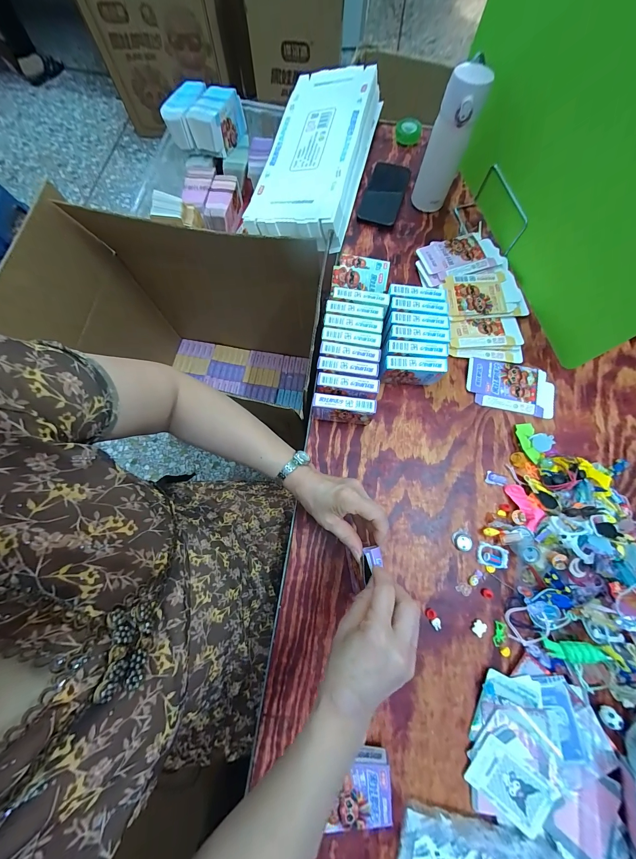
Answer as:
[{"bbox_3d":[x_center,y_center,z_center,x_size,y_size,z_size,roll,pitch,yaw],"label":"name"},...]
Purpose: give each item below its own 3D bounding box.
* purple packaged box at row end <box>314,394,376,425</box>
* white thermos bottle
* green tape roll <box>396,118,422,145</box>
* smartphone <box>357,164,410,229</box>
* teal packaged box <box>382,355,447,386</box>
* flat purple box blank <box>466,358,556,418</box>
[{"bbox_3d":[0.038,-0.028,0.454,0.090,0.067,0.025,8,75,1],"label":"purple packaged box at row end"},{"bbox_3d":[0.230,-0.504,0.525,0.065,0.195,0.078,19,76,4],"label":"white thermos bottle"},{"bbox_3d":[0.203,-0.669,0.653,0.055,0.020,0.055,5,74,1],"label":"green tape roll"},{"bbox_3d":[0.137,-0.485,0.599,0.078,0.014,0.154,17,76,4],"label":"smartphone"},{"bbox_3d":[0.152,-0.091,0.472,0.099,0.068,0.024,1,75,0],"label":"teal packaged box"},{"bbox_3d":[0.332,-0.072,0.503,0.149,0.004,0.086,11,81,1],"label":"flat purple box blank"}]

